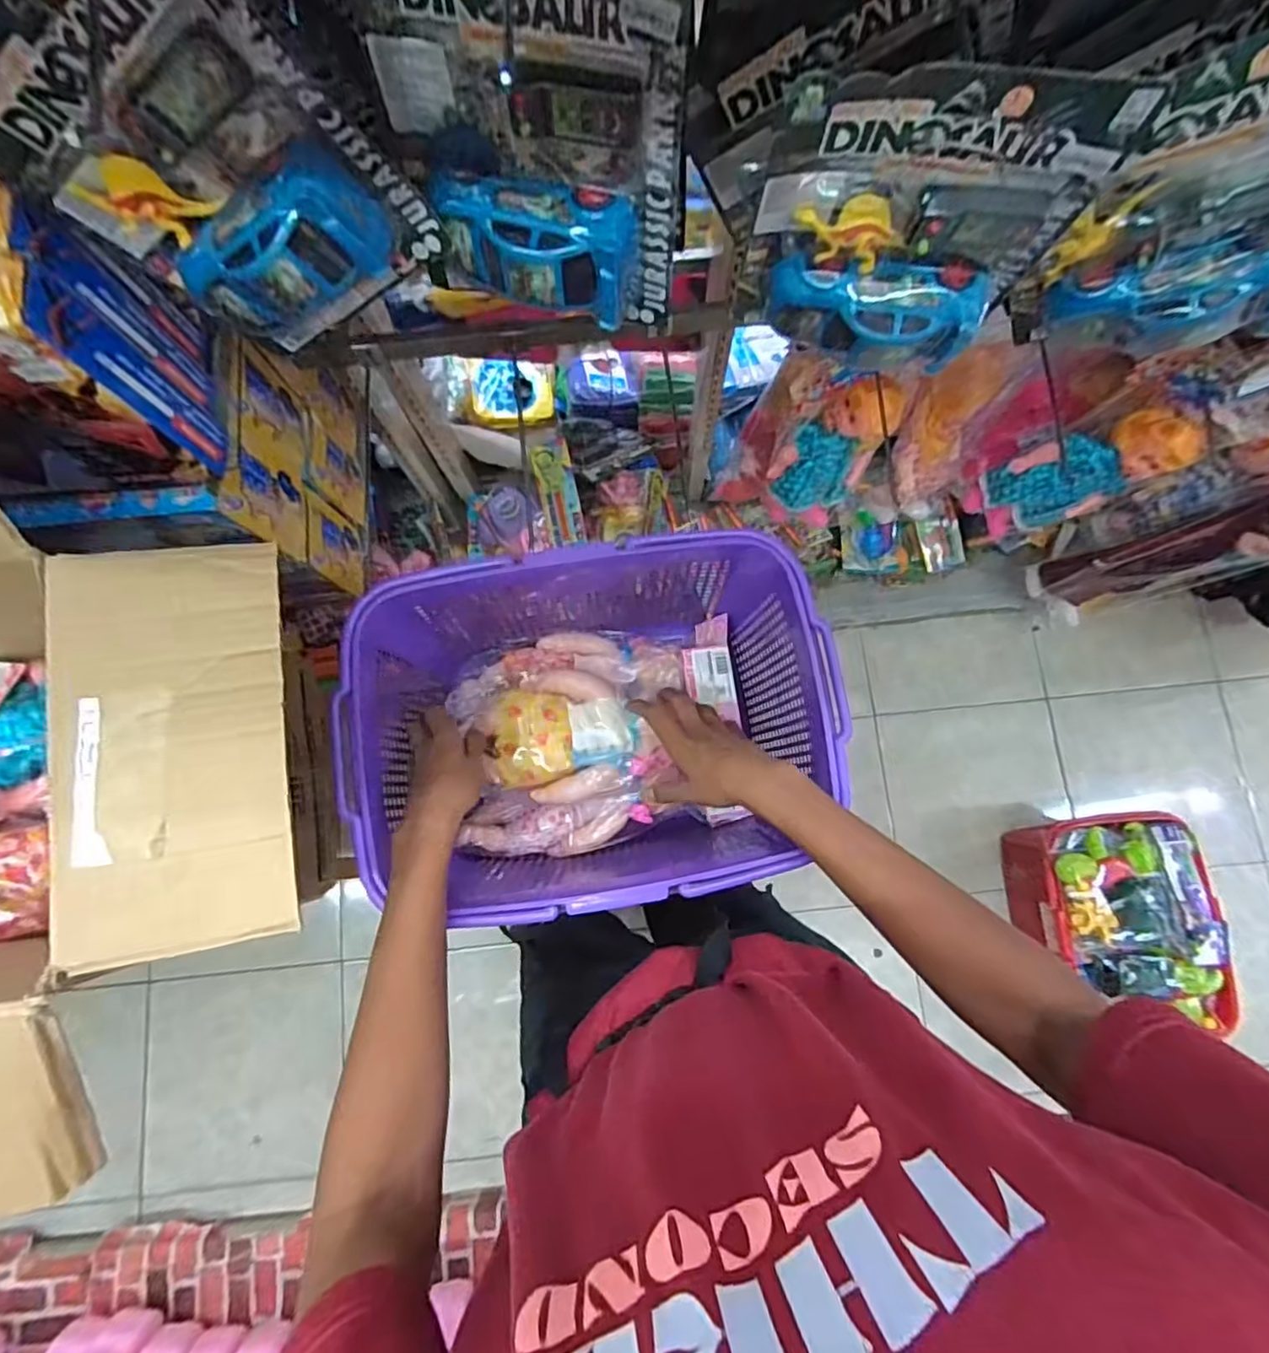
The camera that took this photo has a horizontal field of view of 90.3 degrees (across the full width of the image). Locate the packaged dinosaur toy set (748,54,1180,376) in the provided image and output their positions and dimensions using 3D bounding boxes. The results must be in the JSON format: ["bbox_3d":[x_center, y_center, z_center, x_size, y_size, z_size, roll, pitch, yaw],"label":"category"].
[{"bbox_3d":[0.177,-0.281,0.407,0.189,0.177,0.051,2,79,0],"label":"packaged dinosaur toy set"}]

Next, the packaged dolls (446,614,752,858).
[{"bbox_3d":[-0.035,0.058,0.647,0.283,0.093,0.225,-5,80,-1],"label":"packaged dolls"}]

